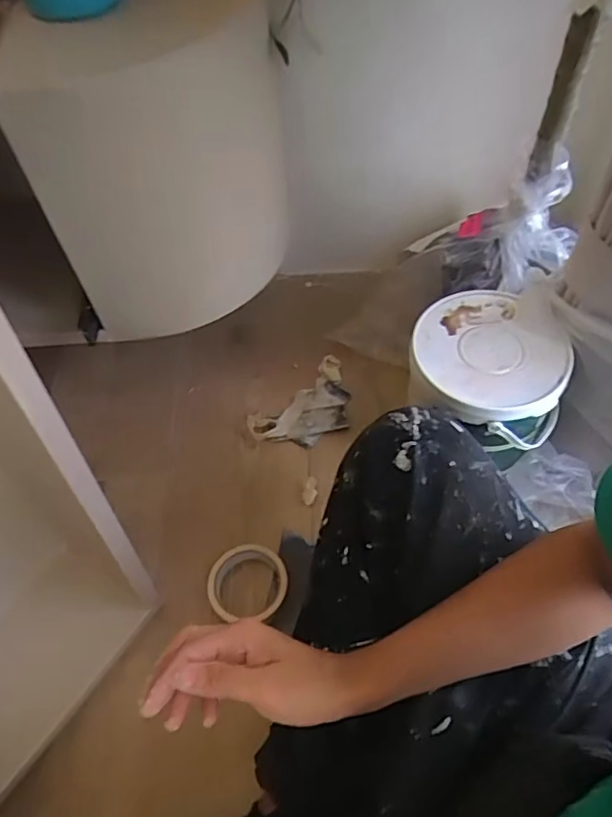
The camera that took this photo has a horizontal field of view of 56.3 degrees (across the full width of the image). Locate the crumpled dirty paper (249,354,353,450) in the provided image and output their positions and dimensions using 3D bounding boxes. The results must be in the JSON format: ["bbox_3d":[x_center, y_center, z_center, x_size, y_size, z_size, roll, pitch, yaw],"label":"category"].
[{"bbox_3d":[0.010,0.000,0.854,0.181,0.017,0.109,-40,62,-21],"label":"crumpled dirty paper"}]

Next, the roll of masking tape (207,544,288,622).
[{"bbox_3d":[-0.072,0.213,0.707,0.095,0.024,0.086,-1,56,3],"label":"roll of masking tape"}]

